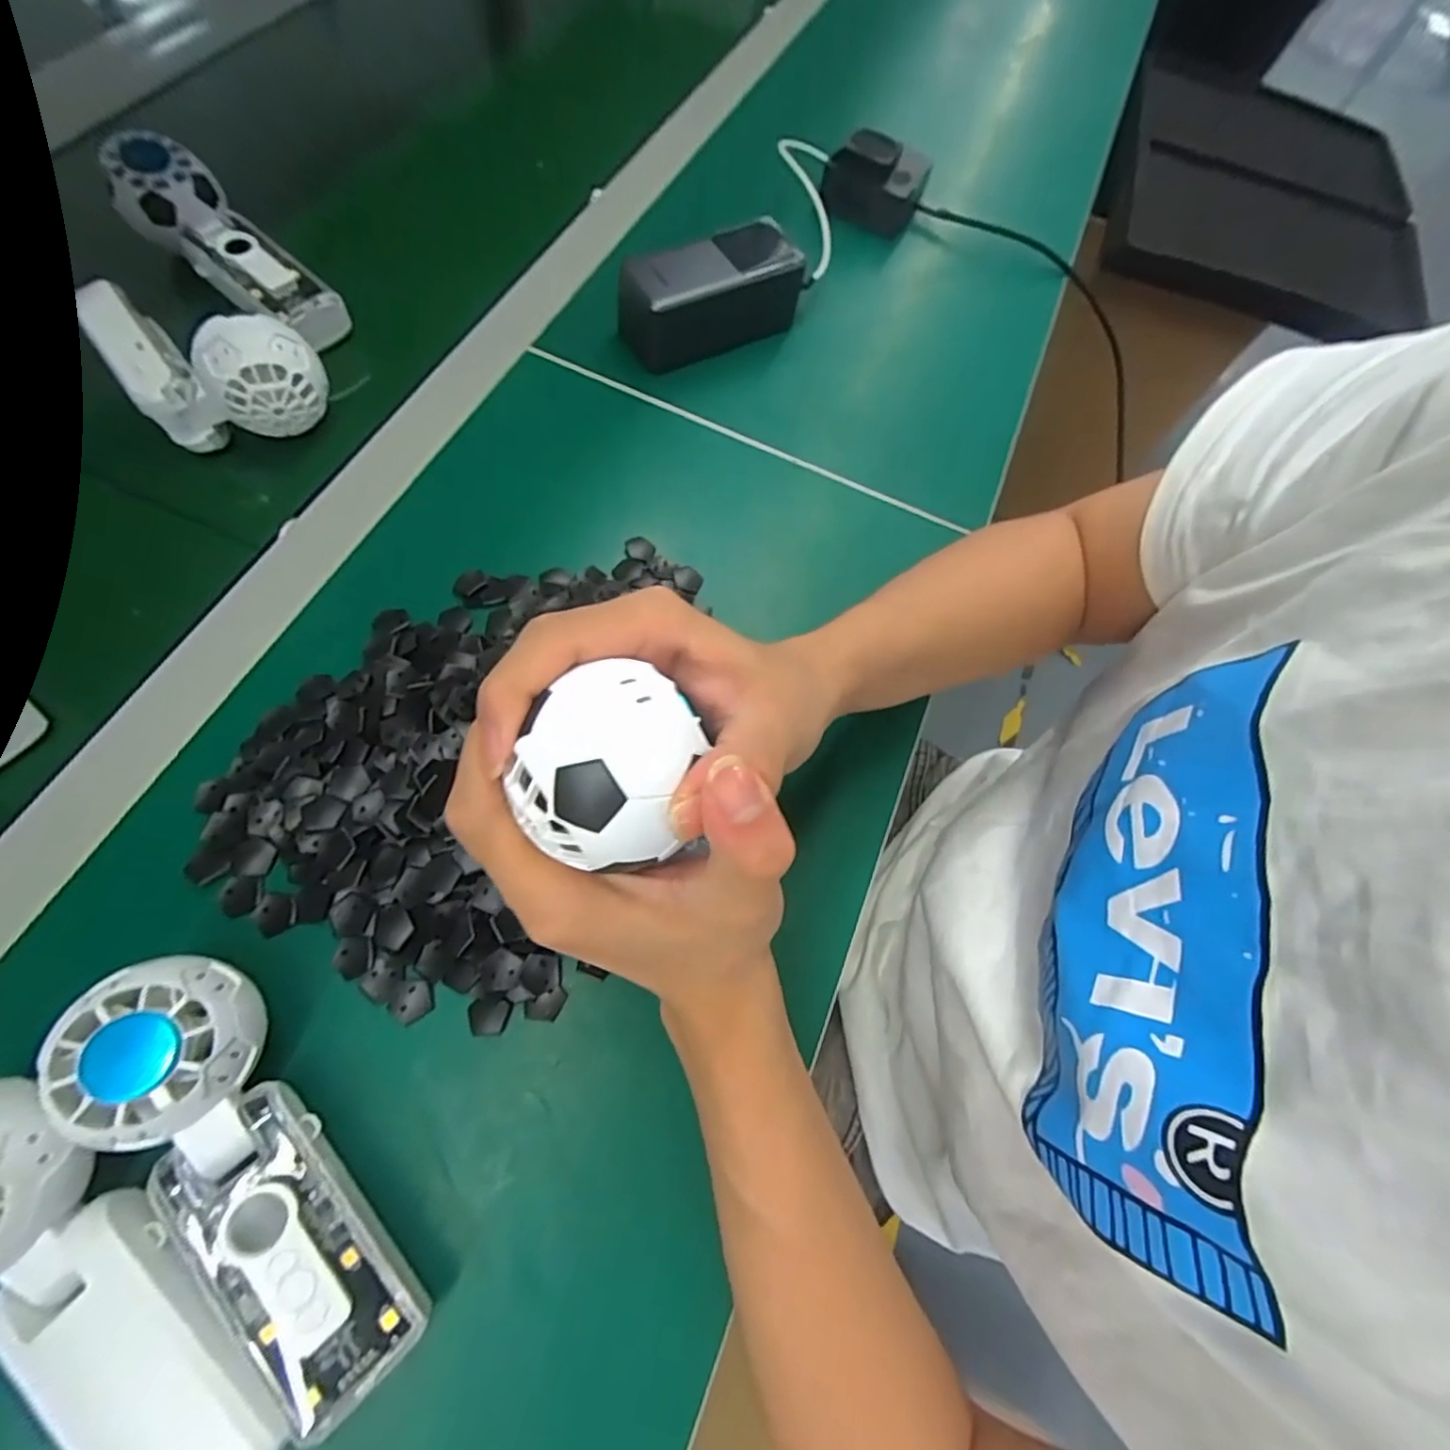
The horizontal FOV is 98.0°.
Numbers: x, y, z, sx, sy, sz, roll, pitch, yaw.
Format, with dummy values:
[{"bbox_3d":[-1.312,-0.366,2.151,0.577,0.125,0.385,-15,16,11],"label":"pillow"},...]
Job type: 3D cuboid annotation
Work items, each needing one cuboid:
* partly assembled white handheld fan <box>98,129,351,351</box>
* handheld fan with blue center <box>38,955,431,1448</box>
[{"bbox_3d":[-0.334,-0.323,0.426,0.174,0.029,0.056,40,68,-3],"label":"partly assembled white handheld fan"},{"bbox_3d":[-0.175,0.163,0.230,0.053,0.038,0.167,-37,87,-18],"label":"handheld fan with blue center"}]

